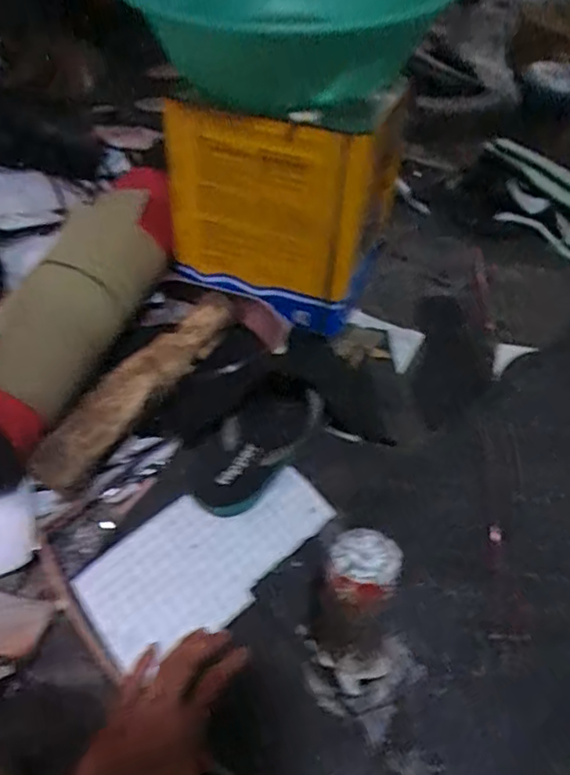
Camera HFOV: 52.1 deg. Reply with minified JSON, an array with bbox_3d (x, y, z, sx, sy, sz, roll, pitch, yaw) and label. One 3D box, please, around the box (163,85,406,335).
[{"bbox_3d":[0.000,-0.234,0.726,0.233,0.250,0.181,17,49,14],"label":"box"}]

